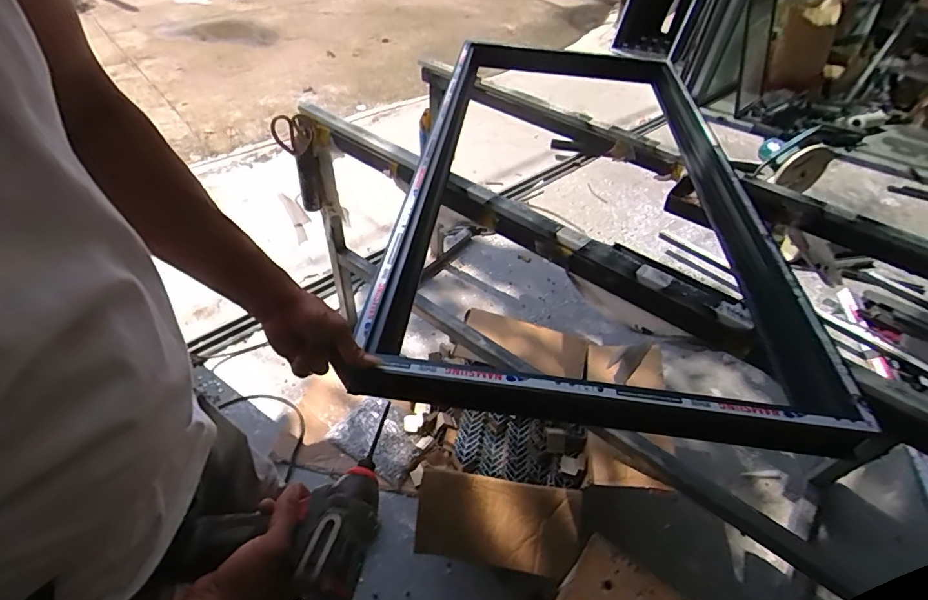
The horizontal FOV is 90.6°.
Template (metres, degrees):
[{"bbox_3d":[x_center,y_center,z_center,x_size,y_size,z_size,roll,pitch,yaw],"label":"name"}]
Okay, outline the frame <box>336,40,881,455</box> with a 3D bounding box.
[{"bbox_3d":[0.203,-0.278,0.887,0.555,0.082,1.159,7,46,1],"label":"frame"}]

